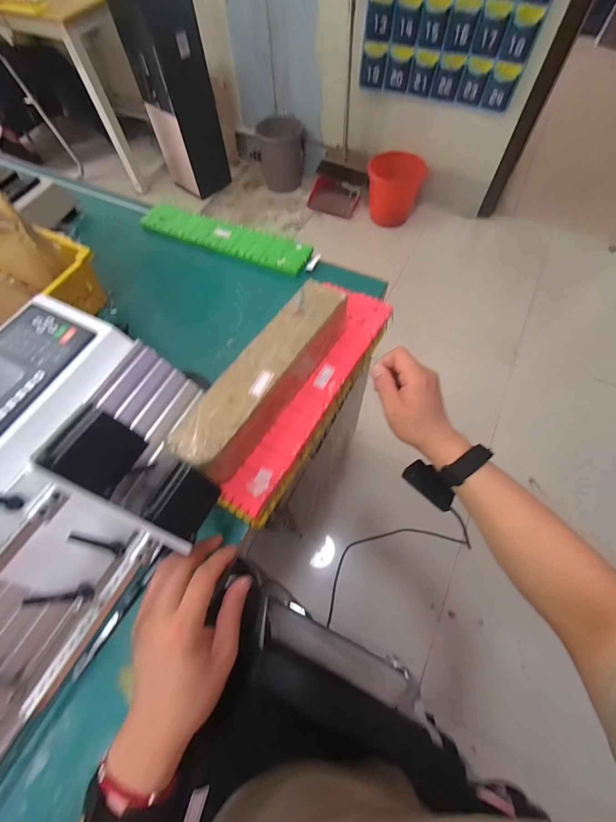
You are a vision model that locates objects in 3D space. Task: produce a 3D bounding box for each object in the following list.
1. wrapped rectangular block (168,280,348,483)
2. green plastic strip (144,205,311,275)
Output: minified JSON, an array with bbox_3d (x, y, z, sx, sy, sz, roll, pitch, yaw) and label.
[{"bbox_3d":[-0.047,-0.046,0.407,0.068,0.062,0.264,30,68,15],"label":"wrapped rectangular block"},{"bbox_3d":[-0.162,-0.331,0.636,0.347,0.011,0.077,21,66,11],"label":"green plastic strip"}]

